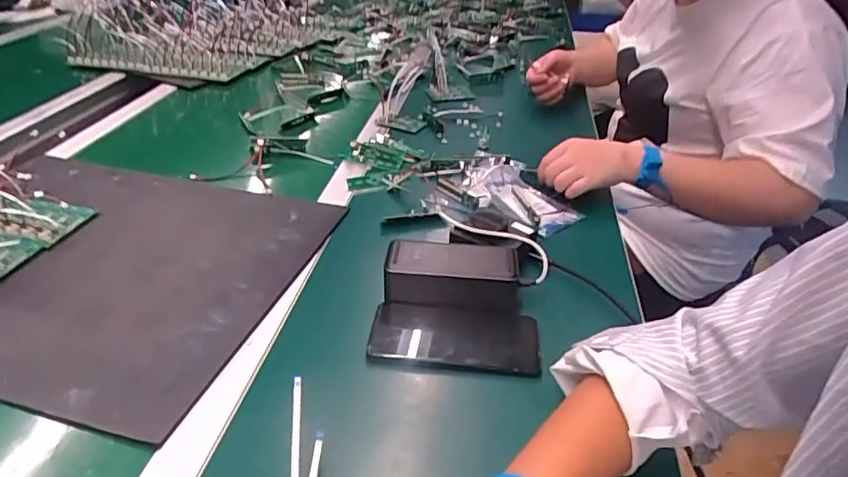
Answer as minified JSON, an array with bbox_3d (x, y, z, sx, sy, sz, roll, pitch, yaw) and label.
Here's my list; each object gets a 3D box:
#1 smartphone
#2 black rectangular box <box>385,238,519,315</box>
[{"bbox_3d":[0.029,0.092,0.523,0.152,0.013,0.075,4,36,3],"label":"smartphone"},{"bbox_3d":[0.028,0.038,0.561,0.132,0.047,0.057,2,35,0],"label":"black rectangular box"}]

